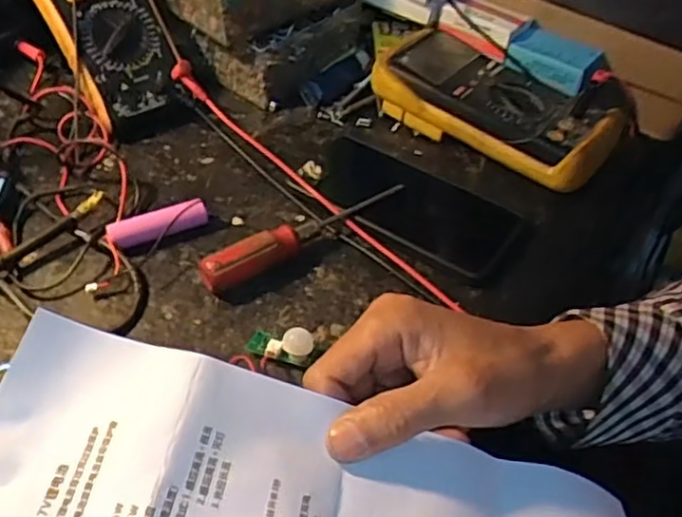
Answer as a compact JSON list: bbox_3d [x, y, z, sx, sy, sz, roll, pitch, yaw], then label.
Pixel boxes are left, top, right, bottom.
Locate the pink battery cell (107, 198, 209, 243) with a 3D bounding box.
[{"bbox_3d":[-0.122,-0.022,0.452,0.065,0.019,0.015,-18,50,-20],"label":"pink battery cell"}]

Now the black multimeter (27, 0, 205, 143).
[{"bbox_3d":[-0.182,-0.186,0.533,0.089,0.034,0.178,-31,95,-29],"label":"black multimeter"}]

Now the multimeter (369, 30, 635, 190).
[{"bbox_3d":[0.126,-0.126,0.541,0.189,0.045,0.095,32,52,25],"label":"multimeter"}]

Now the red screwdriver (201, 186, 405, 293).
[{"bbox_3d":[-0.022,-0.016,0.448,0.150,0.025,0.020,-26,53,-26],"label":"red screwdriver"}]

